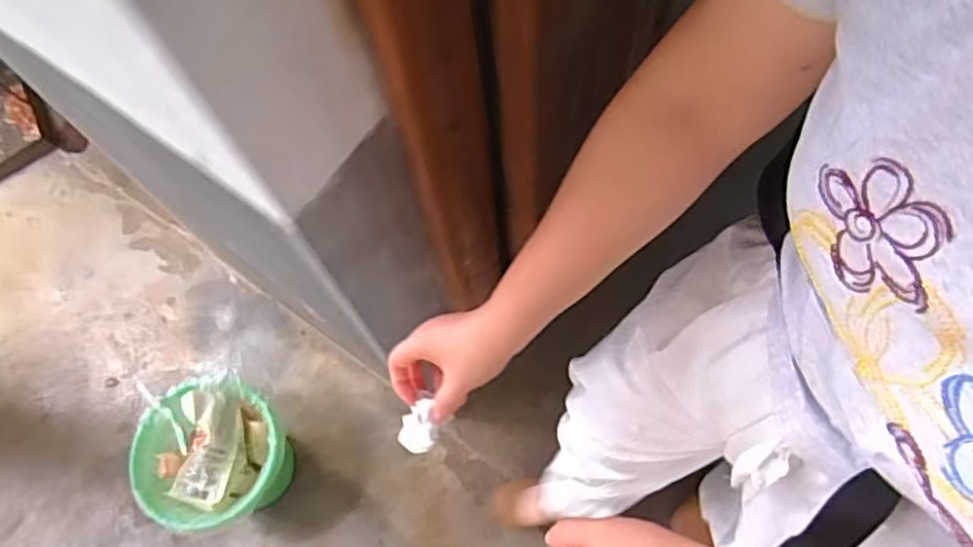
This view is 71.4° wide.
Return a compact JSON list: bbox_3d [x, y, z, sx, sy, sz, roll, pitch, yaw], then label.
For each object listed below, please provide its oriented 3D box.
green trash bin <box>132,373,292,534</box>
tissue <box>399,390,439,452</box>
[{"bbox_3d":[-0.477,0.350,1.257,0.236,0.260,0.247,-1,67,2],"label":"green trash bin"},{"bbox_3d":[-0.062,0.132,0.597,0.035,0.020,0.050,-9,65,-1],"label":"tissue"}]

